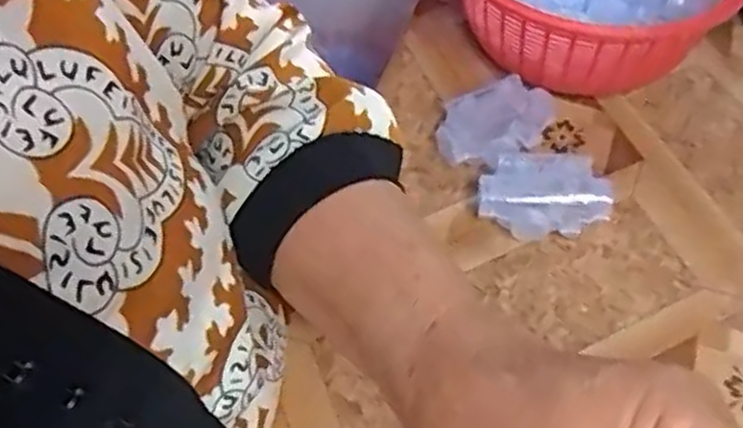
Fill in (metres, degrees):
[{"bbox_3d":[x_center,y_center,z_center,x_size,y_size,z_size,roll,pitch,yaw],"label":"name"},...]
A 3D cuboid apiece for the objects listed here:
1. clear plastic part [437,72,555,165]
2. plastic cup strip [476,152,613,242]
[{"bbox_3d":[0.074,-0.052,0.451,0.068,0.030,0.043,-31,58,-21],"label":"clear plastic part"},{"bbox_3d":[0.093,-0.008,0.414,0.069,0.032,0.042,1,52,2],"label":"plastic cup strip"}]

